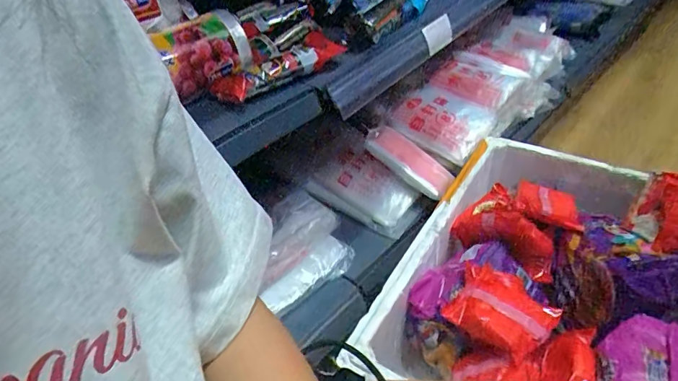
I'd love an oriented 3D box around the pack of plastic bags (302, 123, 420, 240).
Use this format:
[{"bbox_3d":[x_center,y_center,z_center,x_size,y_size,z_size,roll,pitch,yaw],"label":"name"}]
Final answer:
[{"bbox_3d":[0.051,-0.008,0.876,0.222,0.152,0.043,35,10,4],"label":"pack of plastic bags"}]

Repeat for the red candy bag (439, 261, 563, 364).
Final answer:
[{"bbox_3d":[0.221,0.169,0.612,0.127,0.062,0.108,23,48,30],"label":"red candy bag"}]

